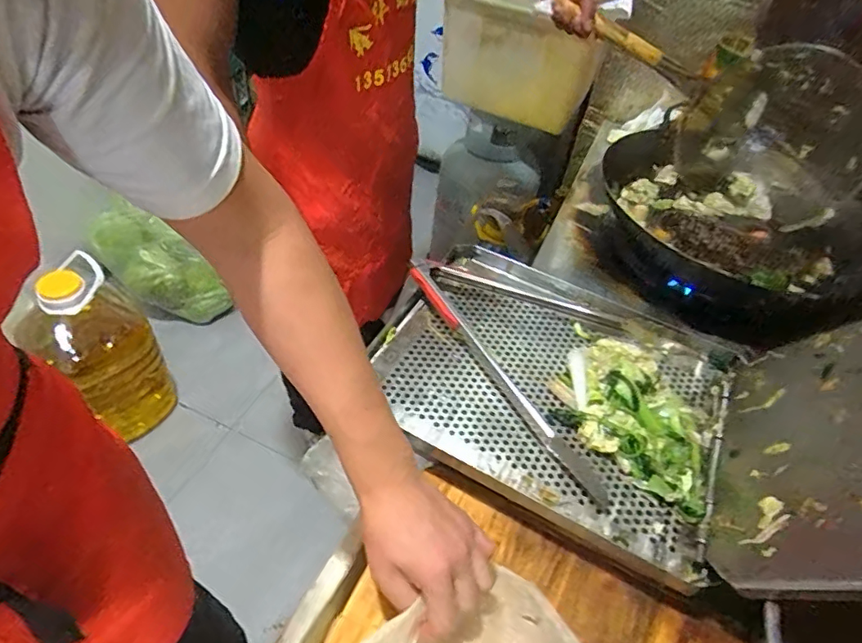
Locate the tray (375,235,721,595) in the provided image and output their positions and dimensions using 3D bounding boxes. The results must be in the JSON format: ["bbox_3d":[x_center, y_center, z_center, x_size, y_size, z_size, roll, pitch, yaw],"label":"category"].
[{"bbox_3d":[0.137,0.067,0.605,0.382,0.036,0.315,25,49,15],"label":"tray"}]

